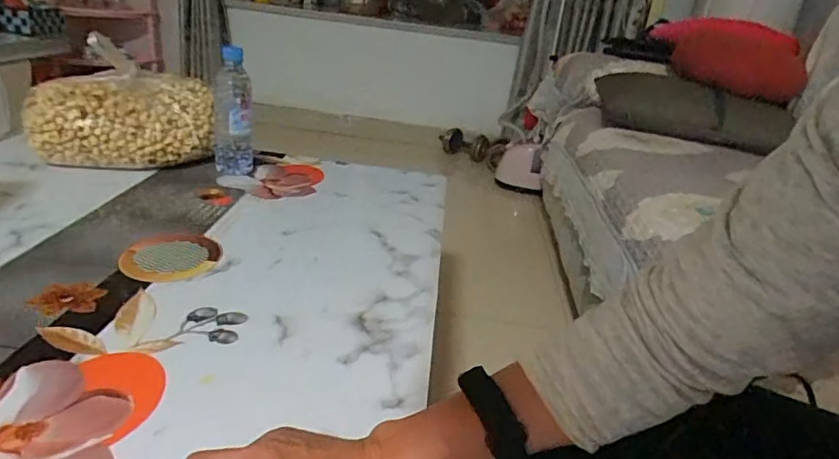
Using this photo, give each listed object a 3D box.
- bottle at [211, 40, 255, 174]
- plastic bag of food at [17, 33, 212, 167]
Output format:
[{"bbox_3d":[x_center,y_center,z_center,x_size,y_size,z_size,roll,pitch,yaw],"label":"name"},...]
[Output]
[{"bbox_3d":[-0.318,-0.198,0.933,0.061,0.211,0.066,-3,25,-20],"label":"bottle"},{"bbox_3d":[-0.500,-0.196,0.928,0.275,0.178,0.167,-5,26,-23],"label":"plastic bag of food"}]

